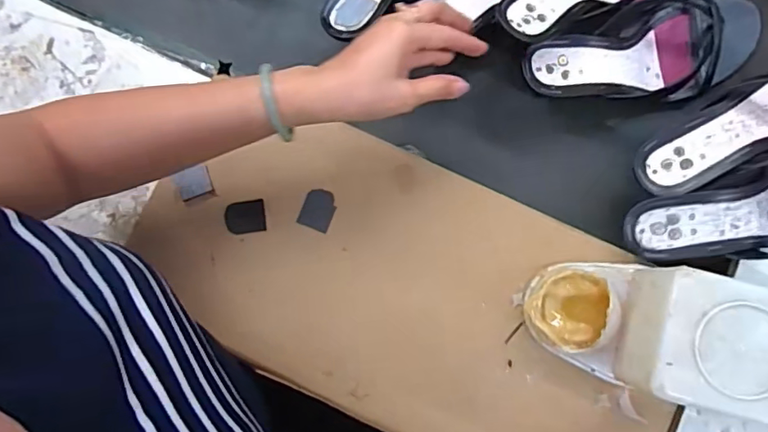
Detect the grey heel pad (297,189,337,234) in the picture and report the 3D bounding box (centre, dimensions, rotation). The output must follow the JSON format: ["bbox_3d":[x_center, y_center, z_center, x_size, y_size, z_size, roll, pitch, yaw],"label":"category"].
[{"bbox_3d":[-0.062,-0.006,0.514,0.030,0.006,0.038,22,84,5],"label":"grey heel pad"}]

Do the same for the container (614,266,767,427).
[{"bbox_3d":[0.247,0.098,0.414,0.117,0.072,0.097,12,84,4],"label":"container"}]

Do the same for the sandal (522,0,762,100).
[{"bbox_3d":[0.251,-0.158,0.516,0.254,0.050,0.099,-16,80,-15],"label":"sandal"}]

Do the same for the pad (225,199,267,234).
[{"bbox_3d":[-0.131,0.001,0.512,0.037,0.004,0.031,-8,83,1],"label":"pad"}]

